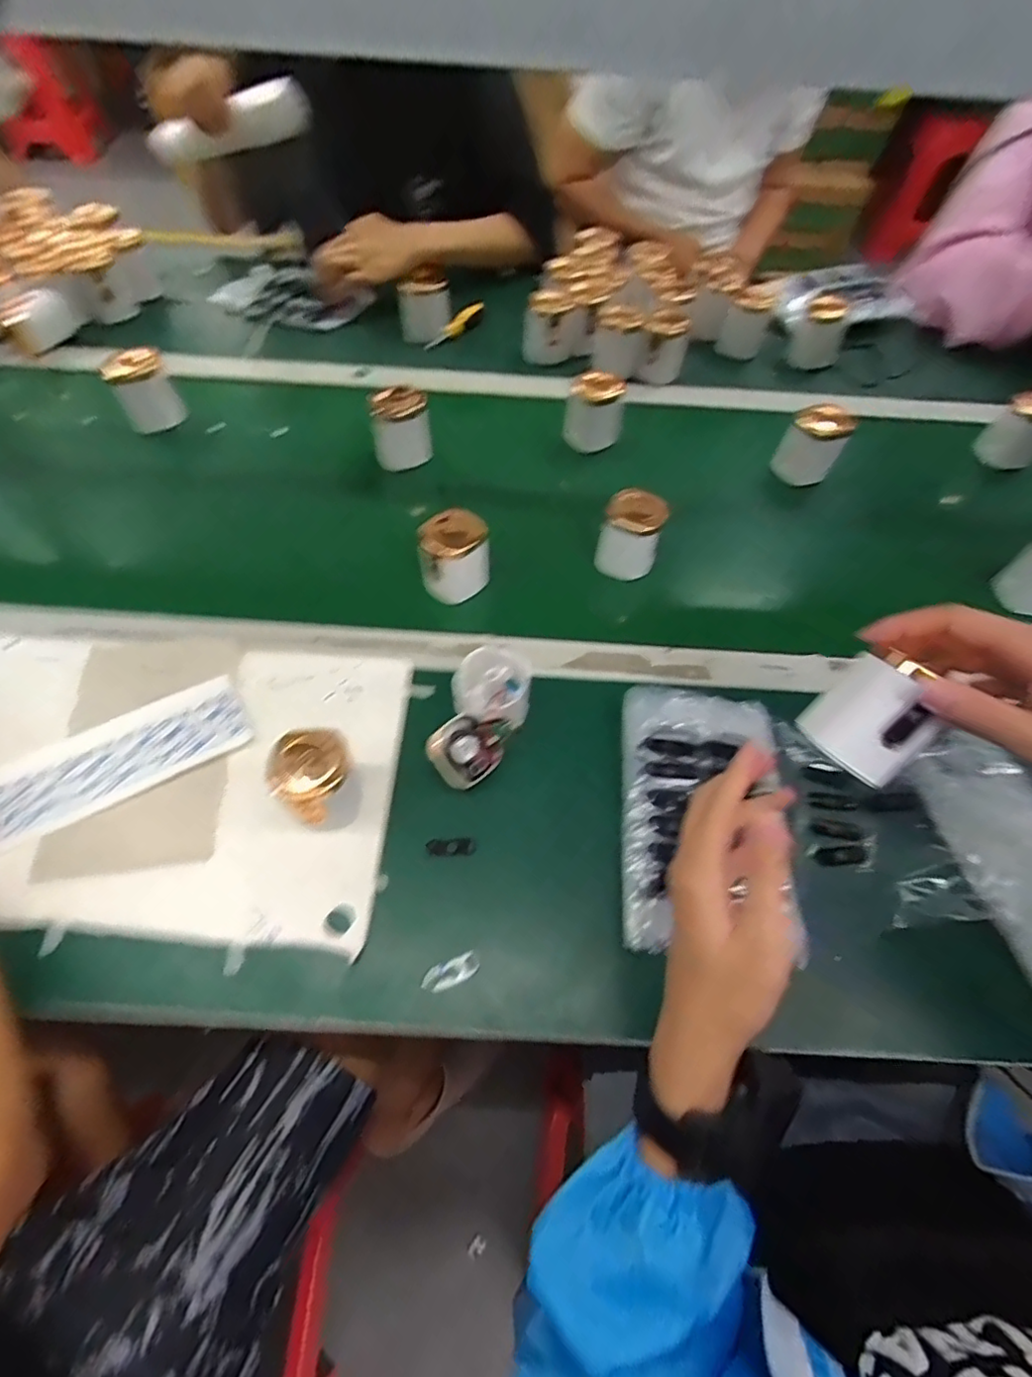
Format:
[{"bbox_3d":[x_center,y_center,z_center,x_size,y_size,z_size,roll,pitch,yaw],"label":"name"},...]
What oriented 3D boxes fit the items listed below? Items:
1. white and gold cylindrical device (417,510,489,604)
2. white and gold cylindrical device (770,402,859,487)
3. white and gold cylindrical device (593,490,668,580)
[{"bbox_3d":[-0.062,-0.138,0.598,0.067,0.064,0.075,-7,59,-6],"label":"white and gold cylindrical device"},{"bbox_3d":[0.357,-0.295,0.711,0.063,0.070,0.057,34,64,17],"label":"white and gold cylindrical device"},{"bbox_3d":[0.120,-0.162,0.618,0.060,0.066,0.065,1,59,-1],"label":"white and gold cylindrical device"}]

